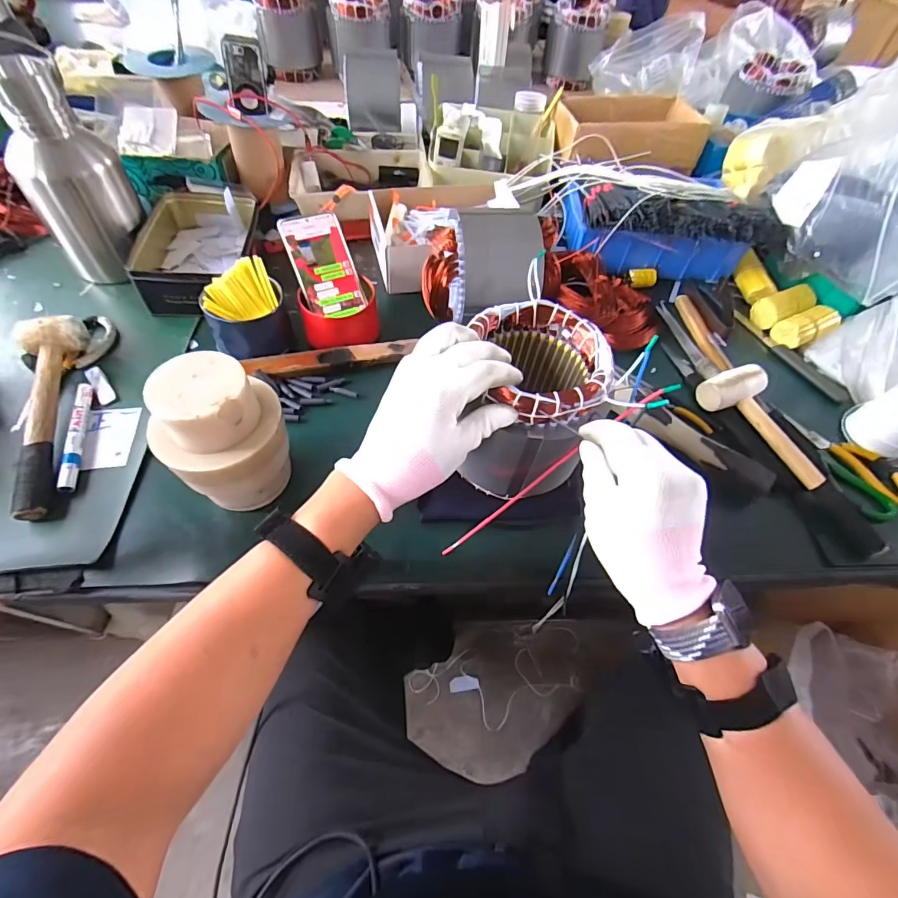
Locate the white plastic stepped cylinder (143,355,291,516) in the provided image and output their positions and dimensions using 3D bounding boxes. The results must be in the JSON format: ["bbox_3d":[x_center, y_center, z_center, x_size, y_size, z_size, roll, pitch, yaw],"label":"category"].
[{"bbox_3d":[-0.208,-0.008,0.419,0.106,0.146,0.094,-31,65,-22],"label":"white plastic stepped cylinder"}]

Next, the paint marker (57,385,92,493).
[{"bbox_3d":[-0.415,-0.015,0.490,0.016,0.016,0.145,-13,59,-13],"label":"paint marker"}]

